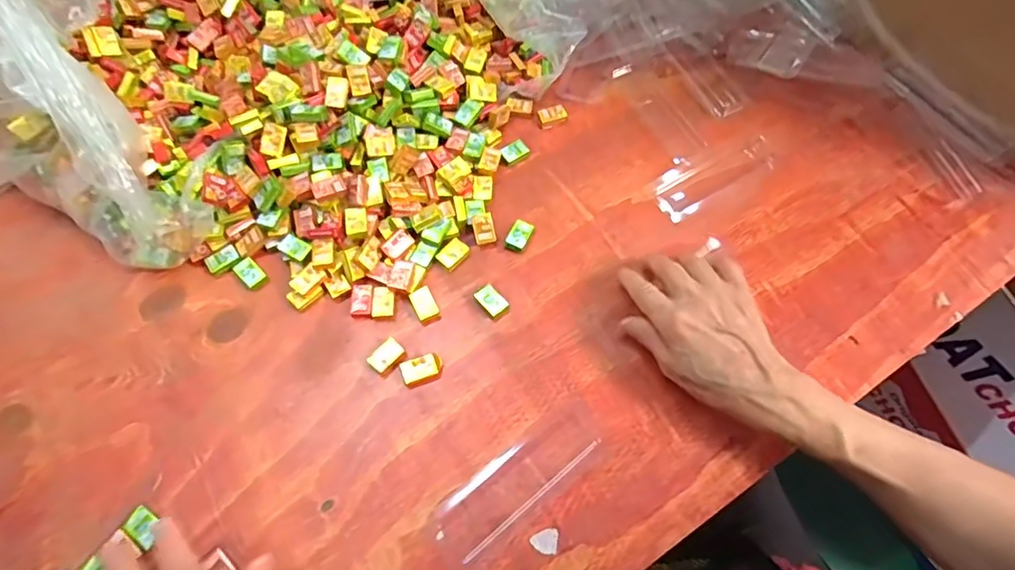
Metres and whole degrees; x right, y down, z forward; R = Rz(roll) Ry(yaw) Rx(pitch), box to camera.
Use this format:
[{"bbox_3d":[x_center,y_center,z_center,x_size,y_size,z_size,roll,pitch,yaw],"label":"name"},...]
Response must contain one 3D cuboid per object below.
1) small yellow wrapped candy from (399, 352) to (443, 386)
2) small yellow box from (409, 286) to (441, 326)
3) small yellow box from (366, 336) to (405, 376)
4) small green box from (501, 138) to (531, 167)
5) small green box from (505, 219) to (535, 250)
[{"bbox_3d":[-0.064,0.063,0.403,0.031,0.008,0.018,-20,66,-10],"label":"small yellow wrapped candy"},{"bbox_3d":[-0.066,0.017,0.426,0.017,0.010,0.027,-26,67,-12],"label":"small yellow box"},{"bbox_3d":[-0.092,0.054,0.407,0.017,0.010,0.026,40,70,17],"label":"small yellow box"},{"bbox_3d":[0.007,-0.123,0.493,0.027,0.008,0.018,-33,69,-15],"label":"small green box"},{"bbox_3d":[0.010,-0.042,0.454,0.018,0.007,0.027,25,66,11],"label":"small green box"}]

